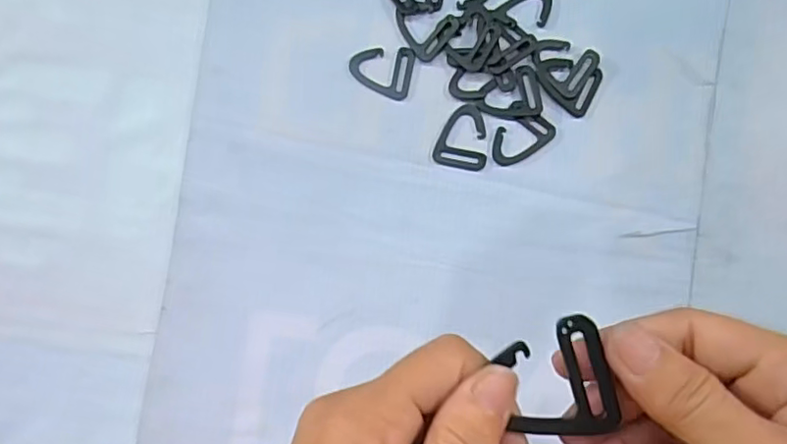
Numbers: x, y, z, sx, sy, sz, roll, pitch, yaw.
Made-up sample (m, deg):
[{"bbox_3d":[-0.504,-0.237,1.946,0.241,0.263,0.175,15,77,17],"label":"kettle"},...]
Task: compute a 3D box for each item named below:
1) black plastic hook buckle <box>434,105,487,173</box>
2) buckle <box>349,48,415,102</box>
[{"bbox_3d":[0.049,-0.059,0.405,0.035,0.004,0.044,12,87,4],"label":"black plastic hook buckle"},{"bbox_3d":[-0.009,-0.106,0.409,0.043,0.004,0.035,12,87,4],"label":"buckle"}]

